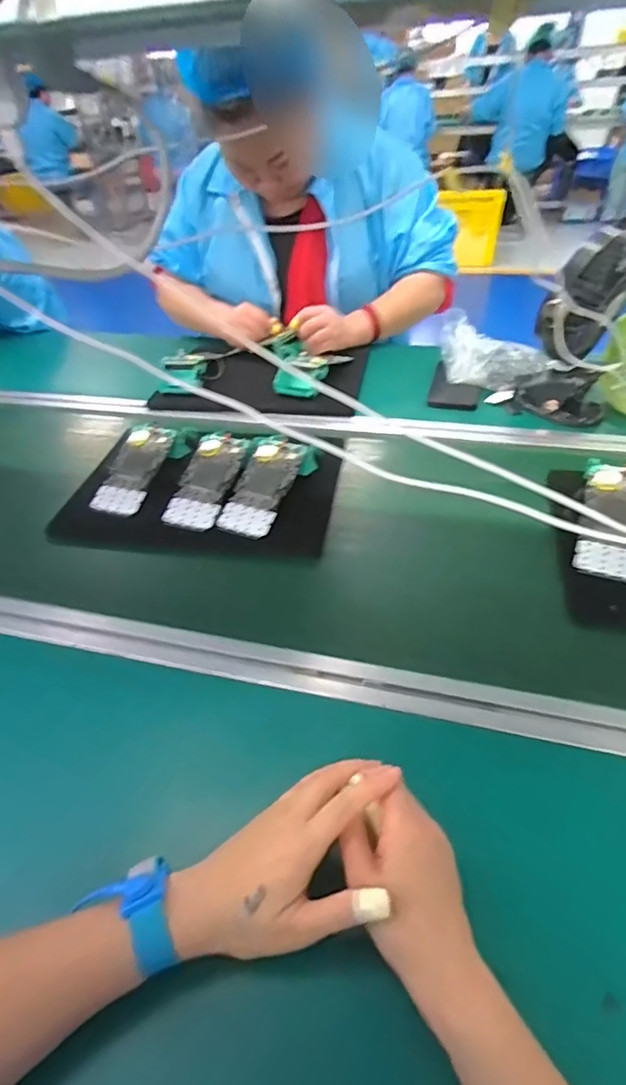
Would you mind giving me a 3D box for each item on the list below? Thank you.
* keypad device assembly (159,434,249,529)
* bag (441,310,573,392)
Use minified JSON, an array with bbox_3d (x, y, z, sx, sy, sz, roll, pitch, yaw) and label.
[{"bbox_3d":[-0.137,-0.079,0.667,0.070,0.015,0.141,9,62,20],"label":"keypad device assembly"},{"bbox_3d":[0.295,-0.305,0.837,0.164,0.096,0.079,-7,38,1],"label":"bag"}]

